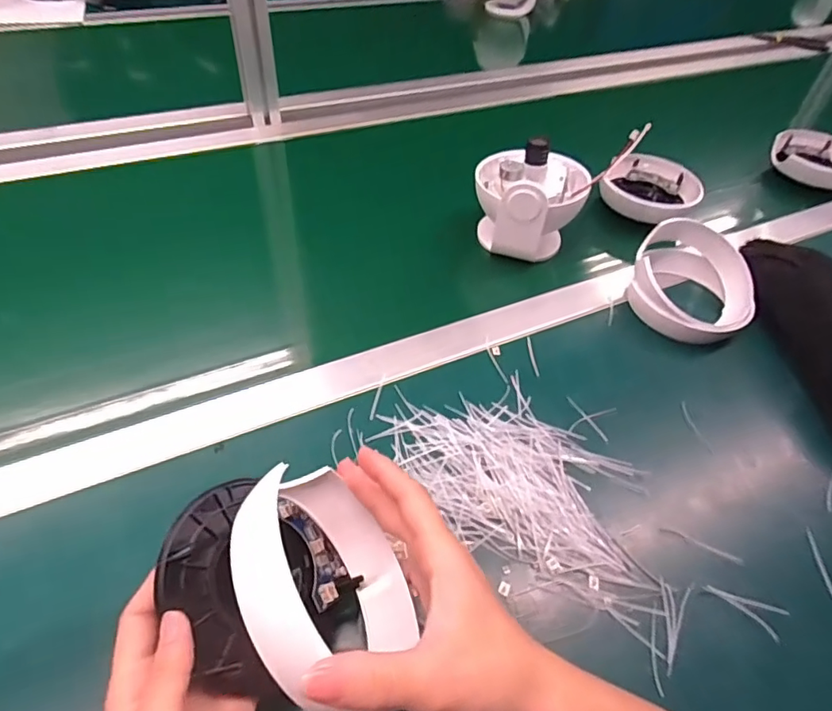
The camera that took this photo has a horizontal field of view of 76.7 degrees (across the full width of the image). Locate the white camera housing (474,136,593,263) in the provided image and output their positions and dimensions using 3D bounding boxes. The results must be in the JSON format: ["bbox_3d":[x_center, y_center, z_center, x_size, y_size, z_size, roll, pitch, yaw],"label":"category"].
[{"bbox_3d":[0.118,-0.164,0.553,0.109,0.107,0.106,13,49,6],"label":"white camera housing"}]

